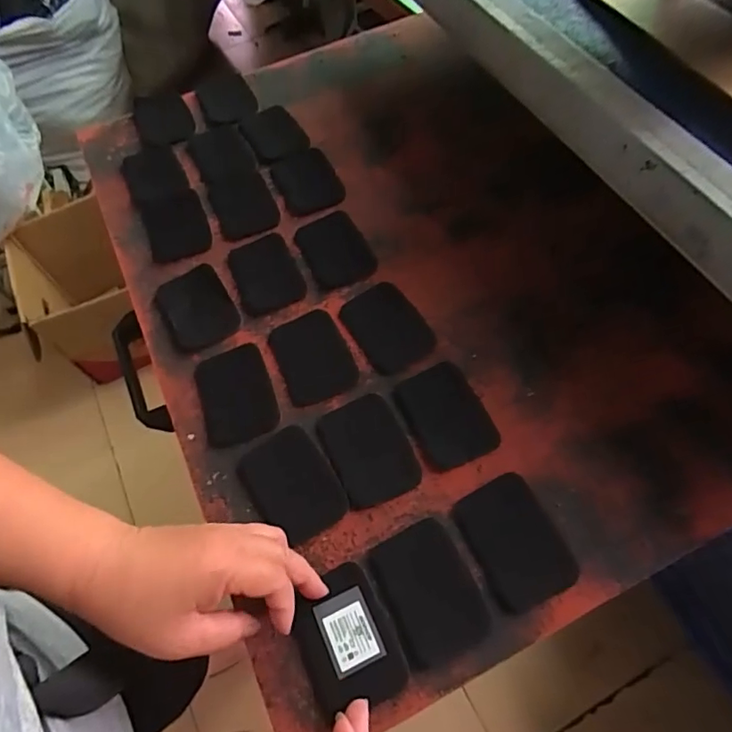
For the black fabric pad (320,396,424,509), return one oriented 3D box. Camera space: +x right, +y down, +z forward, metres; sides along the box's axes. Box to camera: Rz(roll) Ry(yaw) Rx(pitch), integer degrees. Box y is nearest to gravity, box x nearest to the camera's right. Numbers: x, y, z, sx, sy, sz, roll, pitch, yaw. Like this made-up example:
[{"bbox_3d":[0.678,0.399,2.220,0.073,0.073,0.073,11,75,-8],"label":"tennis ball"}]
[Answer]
[{"bbox_3d":[0.003,0.069,0.422,0.064,0.004,0.085,-24,63,-8],"label":"black fabric pad"}]

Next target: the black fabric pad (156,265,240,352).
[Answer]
[{"bbox_3d":[-0.163,-0.055,0.499,0.065,0.004,0.087,-30,64,-11],"label":"black fabric pad"}]

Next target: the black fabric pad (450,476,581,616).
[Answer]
[{"bbox_3d":[0.110,0.129,0.380,0.061,0.009,0.087,-25,64,-9],"label":"black fabric pad"}]

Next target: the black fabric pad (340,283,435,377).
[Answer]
[{"bbox_3d":[0.021,-0.036,0.477,0.065,0.004,0.091,-30,64,-11],"label":"black fabric pad"}]

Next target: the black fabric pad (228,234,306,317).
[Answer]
[{"bbox_3d":[-0.100,-0.092,0.512,0.063,0.004,0.087,-22,63,-7],"label":"black fabric pad"}]

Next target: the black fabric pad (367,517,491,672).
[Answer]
[{"bbox_3d":[0.045,0.161,0.370,0.065,0.004,0.087,-24,64,-8],"label":"black fabric pad"}]

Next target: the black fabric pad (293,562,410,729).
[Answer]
[{"bbox_3d":[-0.014,0.190,0.359,0.064,0.007,0.086,-23,63,-8],"label":"black fabric pad"}]

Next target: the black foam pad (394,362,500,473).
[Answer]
[{"bbox_3d":[0.067,0.041,0.432,0.062,0.004,0.085,-25,64,-9],"label":"black foam pad"}]

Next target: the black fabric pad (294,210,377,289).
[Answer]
[{"bbox_3d":[-0.031,-0.119,0.521,0.062,0.004,0.089,-25,64,-9],"label":"black fabric pad"}]

